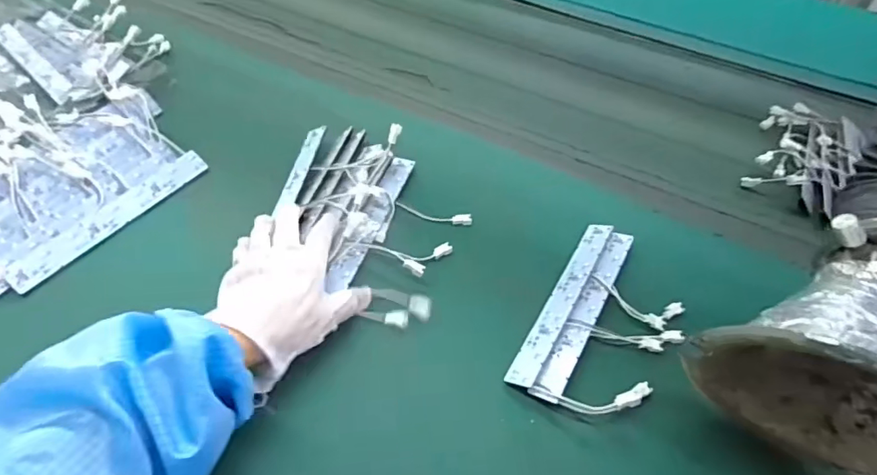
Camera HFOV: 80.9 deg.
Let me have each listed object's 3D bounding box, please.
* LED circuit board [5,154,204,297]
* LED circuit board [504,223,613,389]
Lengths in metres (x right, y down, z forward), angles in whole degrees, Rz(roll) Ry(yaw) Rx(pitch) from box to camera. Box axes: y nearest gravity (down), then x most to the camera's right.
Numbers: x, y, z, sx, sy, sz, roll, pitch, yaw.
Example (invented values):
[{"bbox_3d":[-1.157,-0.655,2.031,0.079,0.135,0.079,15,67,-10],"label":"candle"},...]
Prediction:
[{"bbox_3d":[-0.301,-0.021,0.482,0.025,0.005,0.191,43,56,-2],"label":"LED circuit board"},{"bbox_3d":[0.112,0.053,0.458,0.024,0.004,0.194,11,47,34],"label":"LED circuit board"}]

